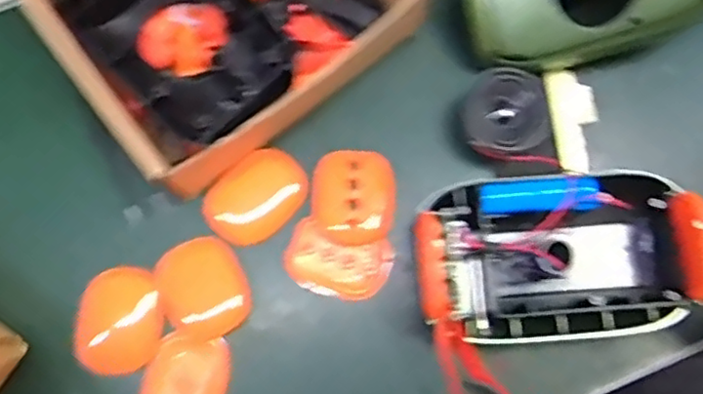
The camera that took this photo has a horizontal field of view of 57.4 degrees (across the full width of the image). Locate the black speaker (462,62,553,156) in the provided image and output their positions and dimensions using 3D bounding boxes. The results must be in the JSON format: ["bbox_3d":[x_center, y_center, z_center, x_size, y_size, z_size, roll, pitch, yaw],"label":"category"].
[{"bbox_3d":[0.104,-0.057,0.431,0.060,0.032,0.064,9,78,1],"label":"black speaker"}]

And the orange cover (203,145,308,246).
[{"bbox_3d":[-0.063,0.000,0.428,0.048,0.016,0.068,43,81,8],"label":"orange cover"}]

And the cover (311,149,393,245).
[{"bbox_3d":[0.001,-0.002,0.424,0.053,0.007,0.063,0,78,-1],"label":"cover"}]

